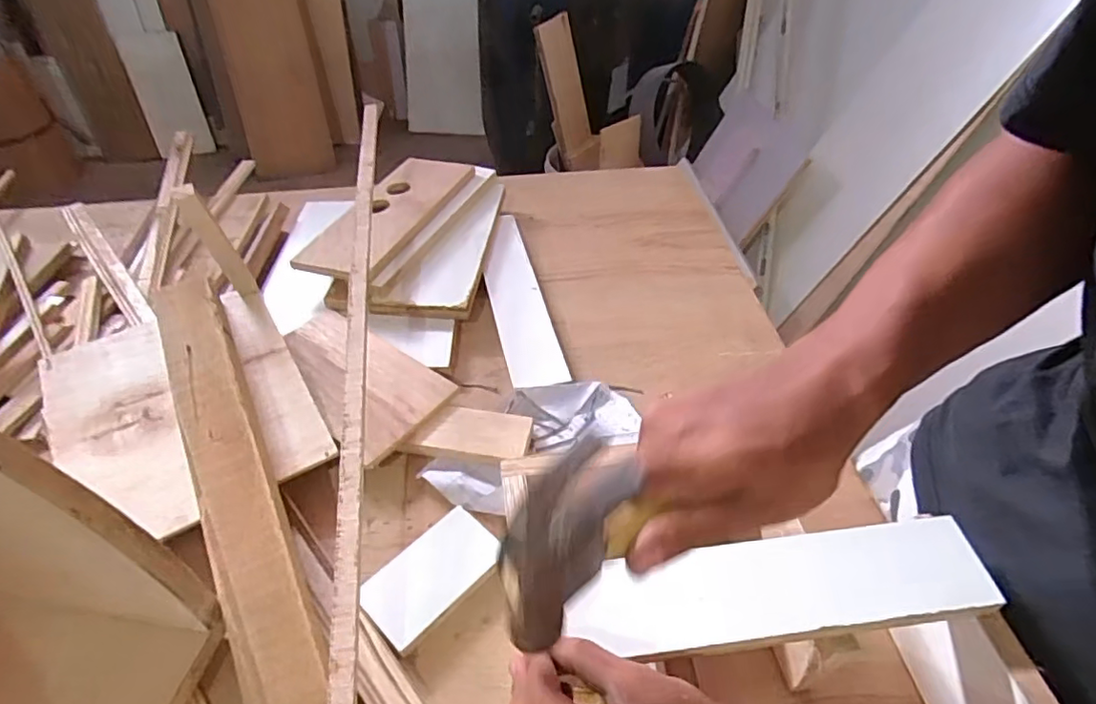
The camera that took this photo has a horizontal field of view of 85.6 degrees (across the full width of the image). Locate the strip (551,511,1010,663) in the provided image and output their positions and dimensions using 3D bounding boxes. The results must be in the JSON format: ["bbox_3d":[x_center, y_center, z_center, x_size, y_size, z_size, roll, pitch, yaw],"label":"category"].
[{"bbox_3d":[0.144,0.147,0.373,0.259,0.010,0.062,-7,42,-3],"label":"strip"}]

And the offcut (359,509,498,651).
[{"bbox_3d":[-0.094,0.183,0.485,0.108,0.021,0.067,-34,54,-29],"label":"offcut"}]

